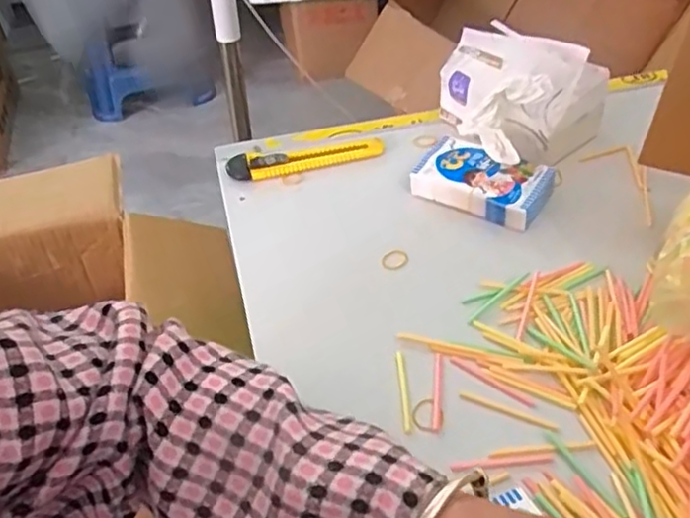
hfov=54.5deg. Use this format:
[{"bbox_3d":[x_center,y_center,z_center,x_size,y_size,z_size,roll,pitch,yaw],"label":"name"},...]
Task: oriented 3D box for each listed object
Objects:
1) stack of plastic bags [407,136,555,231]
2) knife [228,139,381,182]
[{"bbox_3d":[0.117,-0.066,0.576,0.107,0.028,0.068,20,47,24],"label":"stack of plastic bags"},{"bbox_3d":[-0.035,-0.096,0.638,0.149,0.010,0.033,-11,43,-8],"label":"knife"}]

